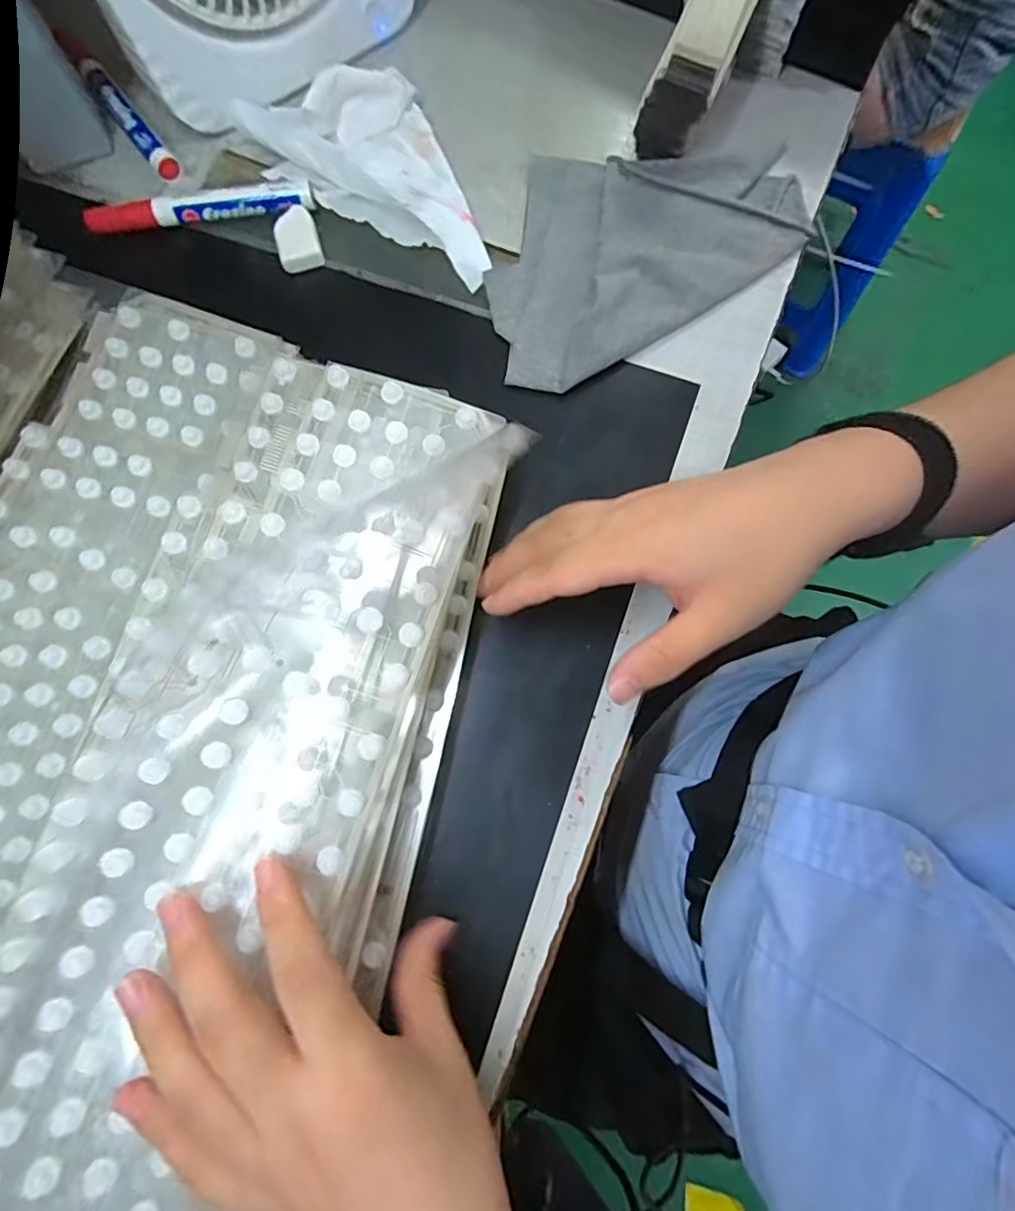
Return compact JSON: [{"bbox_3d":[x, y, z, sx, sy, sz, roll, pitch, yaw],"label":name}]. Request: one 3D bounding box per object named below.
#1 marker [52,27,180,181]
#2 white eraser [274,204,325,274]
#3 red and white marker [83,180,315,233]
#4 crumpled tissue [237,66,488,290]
[{"bbox_3d":[-0.258,-0.330,0.371,0.017,0.014,0.130,-37,80,-7],"label":"marker"},{"bbox_3d":[-0.131,-0.228,0.352,0.027,0.008,0.041,-18,78,-3],"label":"white eraser"},{"bbox_3d":[-0.192,-0.249,0.354,0.138,0.013,0.016,-9,78,-2],"label":"red and white marker"},{"bbox_3d":[-0.077,-0.285,0.353,0.185,0.034,0.090,30,80,7],"label":"crumpled tissue"}]

